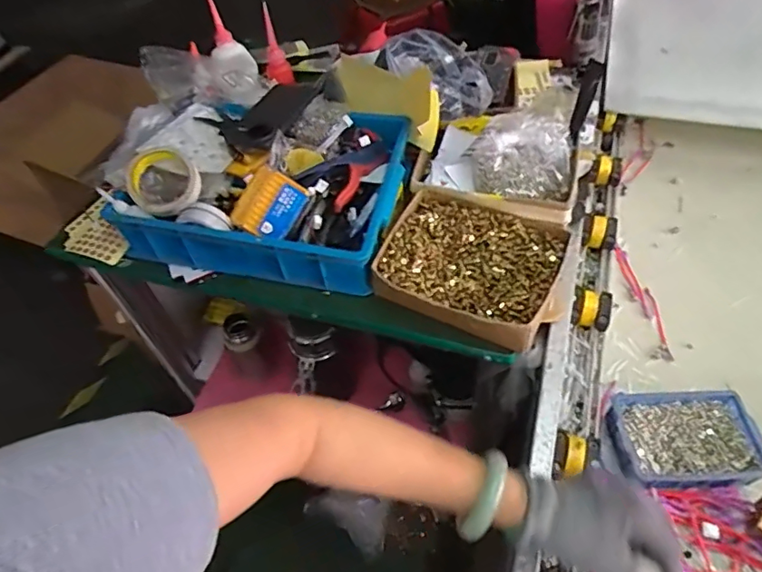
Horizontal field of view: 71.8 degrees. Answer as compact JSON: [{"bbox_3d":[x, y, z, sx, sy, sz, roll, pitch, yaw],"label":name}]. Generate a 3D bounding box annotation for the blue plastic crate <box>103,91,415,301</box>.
[{"bbox_3d":[-0.154,-0.143,0.775,0.368,0.096,0.283,9,53,12],"label":"blue plastic crate"}]

